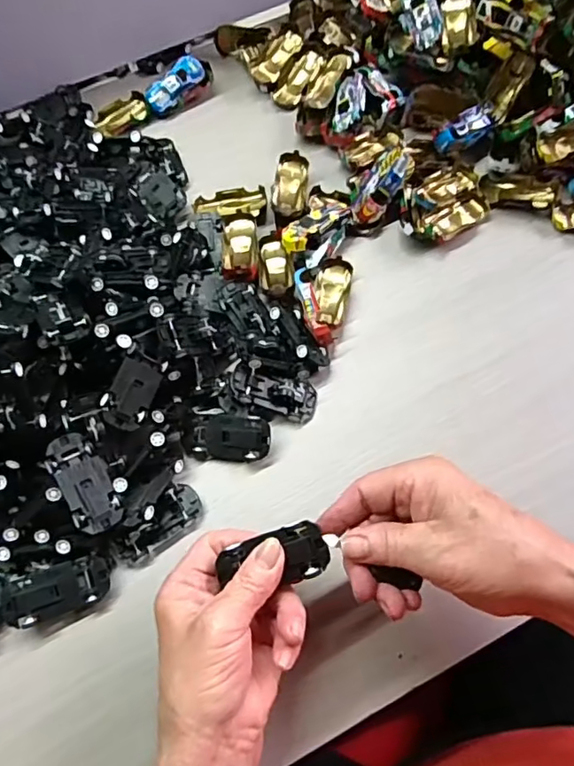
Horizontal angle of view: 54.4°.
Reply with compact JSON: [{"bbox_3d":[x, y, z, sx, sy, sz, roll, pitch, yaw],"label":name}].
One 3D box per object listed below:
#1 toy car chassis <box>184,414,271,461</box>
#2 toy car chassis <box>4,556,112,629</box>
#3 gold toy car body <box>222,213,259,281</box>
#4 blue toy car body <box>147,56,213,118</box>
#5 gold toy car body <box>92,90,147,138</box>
[{"bbox_3d":[-0.042,0.039,0.401,0.060,0.017,0.030,2,69,1],"label":"toy car chassis"},{"bbox_3d":[-0.148,0.134,0.364,0.064,0.023,0.030,-20,70,-7],"label":"toy car chassis"},{"bbox_3d":[-0.039,-0.113,0.461,0.028,0.022,0.066,-3,69,0],"label":"gold toy car body"},{"bbox_3d":[-0.104,-0.285,0.541,0.032,0.025,0.067,37,74,13],"label":"blue toy car body"},{"bbox_3d":[-0.161,-0.258,0.540,0.052,0.017,0.028,-21,71,-7],"label":"gold toy car body"}]

